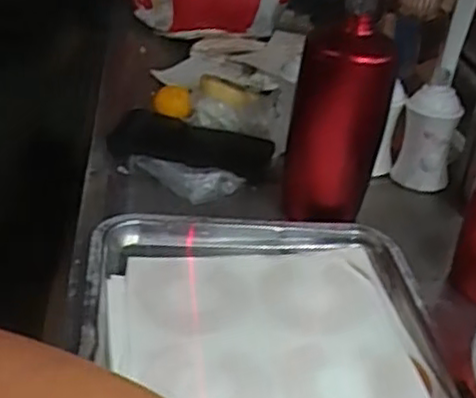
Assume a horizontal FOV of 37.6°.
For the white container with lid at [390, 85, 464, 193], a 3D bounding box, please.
[{"bbox_3d":[0.196,-0.064,0.723,0.052,0.103,0.045,7,32,4],"label":"white container with lid"}]

